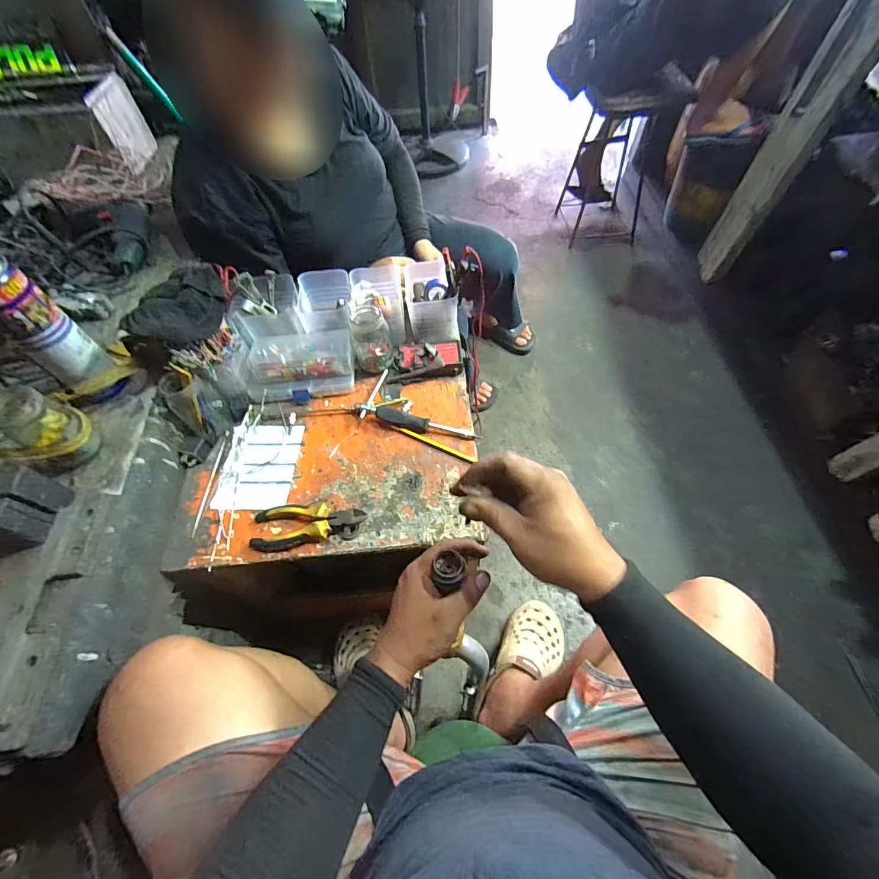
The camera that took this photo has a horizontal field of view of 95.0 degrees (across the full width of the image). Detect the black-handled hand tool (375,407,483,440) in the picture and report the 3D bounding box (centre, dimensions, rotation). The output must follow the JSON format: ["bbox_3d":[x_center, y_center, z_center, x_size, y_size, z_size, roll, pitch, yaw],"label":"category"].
[{"bbox_3d":[-0.017,-0.025,0.619,0.161,0.032,0.023,8,60,6],"label":"black-handled hand tool"}]

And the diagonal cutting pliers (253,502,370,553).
[{"bbox_3d":[-0.176,0.116,0.541,0.152,0.031,0.061,-1,59,1],"label":"diagonal cutting pliers"}]

